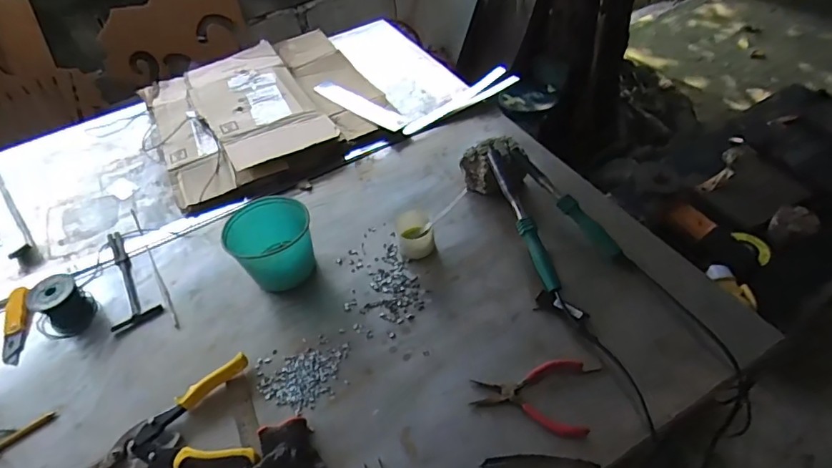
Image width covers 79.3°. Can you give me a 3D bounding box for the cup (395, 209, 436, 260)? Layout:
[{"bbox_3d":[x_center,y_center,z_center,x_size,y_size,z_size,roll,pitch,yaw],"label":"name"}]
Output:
[{"bbox_3d":[0.000,0.005,0.836,0.061,0.060,0.067,-10,47,-2],"label":"cup"}]

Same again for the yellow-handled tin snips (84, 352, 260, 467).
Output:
[{"bbox_3d":[-0.323,0.261,0.656,0.217,0.026,0.146,-17,48,-9],"label":"yellow-handled tin snips"}]

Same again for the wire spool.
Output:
[{"bbox_3d":[-0.563,0.109,0.799,0.077,0.066,0.071,25,55,26],"label":"wire spool"}]

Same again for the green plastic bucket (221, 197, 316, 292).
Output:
[{"bbox_3d":[-0.229,0.016,0.805,0.109,0.115,0.113,-3,47,3],"label":"green plastic bucket"}]

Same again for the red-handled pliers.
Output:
[{"bbox_3d":[0.158,0.200,0.664,0.155,0.019,0.103,9,49,14],"label":"red-handled pliers"}]

